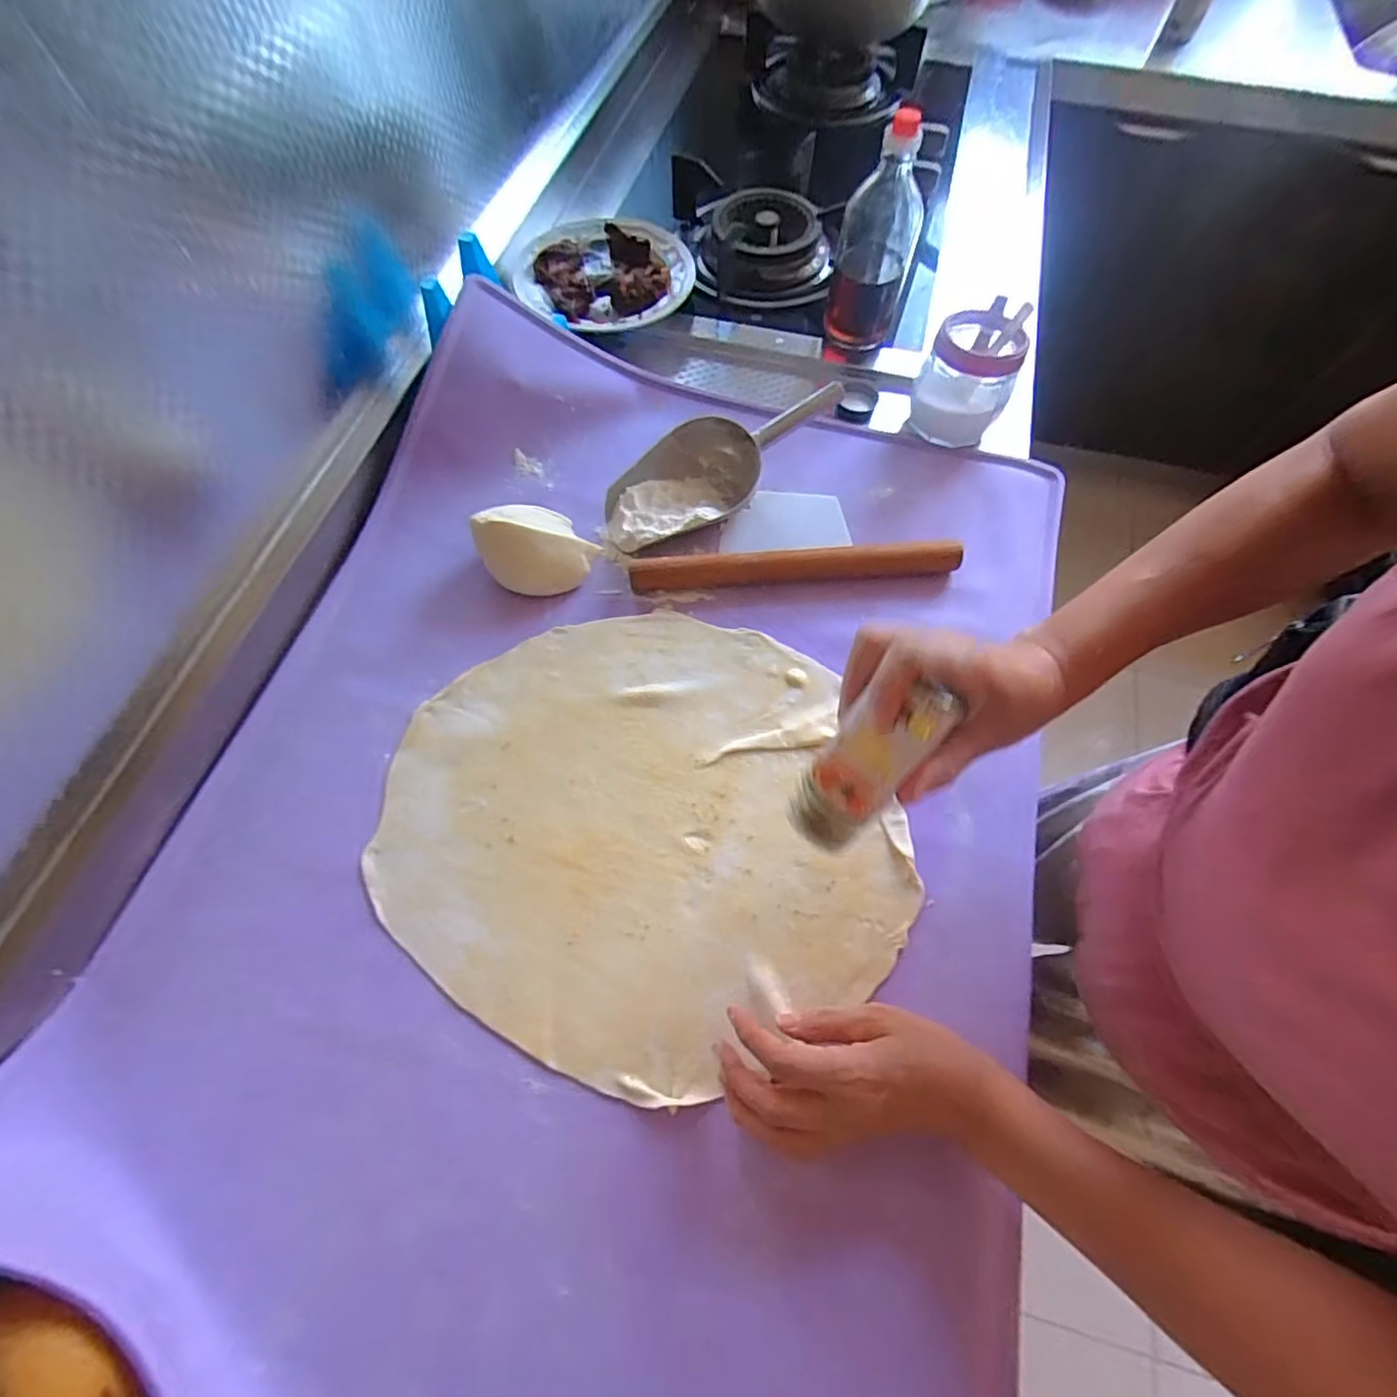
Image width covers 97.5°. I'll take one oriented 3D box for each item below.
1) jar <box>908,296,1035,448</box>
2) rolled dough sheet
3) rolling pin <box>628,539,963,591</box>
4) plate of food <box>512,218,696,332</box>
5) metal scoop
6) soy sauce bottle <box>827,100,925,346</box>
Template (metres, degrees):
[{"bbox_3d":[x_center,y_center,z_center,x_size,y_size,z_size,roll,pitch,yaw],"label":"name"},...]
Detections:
[{"bbox_3d":[0.256,-0.308,0.587,0.082,0.091,0.089,18,67,8],"label":"jar"},{"bbox_3d":[-0.044,0.087,0.442,0.334,0.008,0.328,-28,69,-12],"label":"rolled dough sheet"},{"bbox_3d":[0.084,-0.114,0.532,0.281,0.028,0.022,-4,66,-2],"label":"rolling pin"},{"bbox_3d":[-0.102,-0.469,0.684,0.194,0.044,0.181,-35,71,-15],"label":"plate of food"},{"bbox_3d":[0.019,-0.215,0.561,0.237,0.061,0.094,-37,71,-15],"label":"metal scoop"},{"bbox_3d":[0.172,-0.438,0.594,0.070,0.187,0.059,12,66,5],"label":"soy sauce bottle"}]

